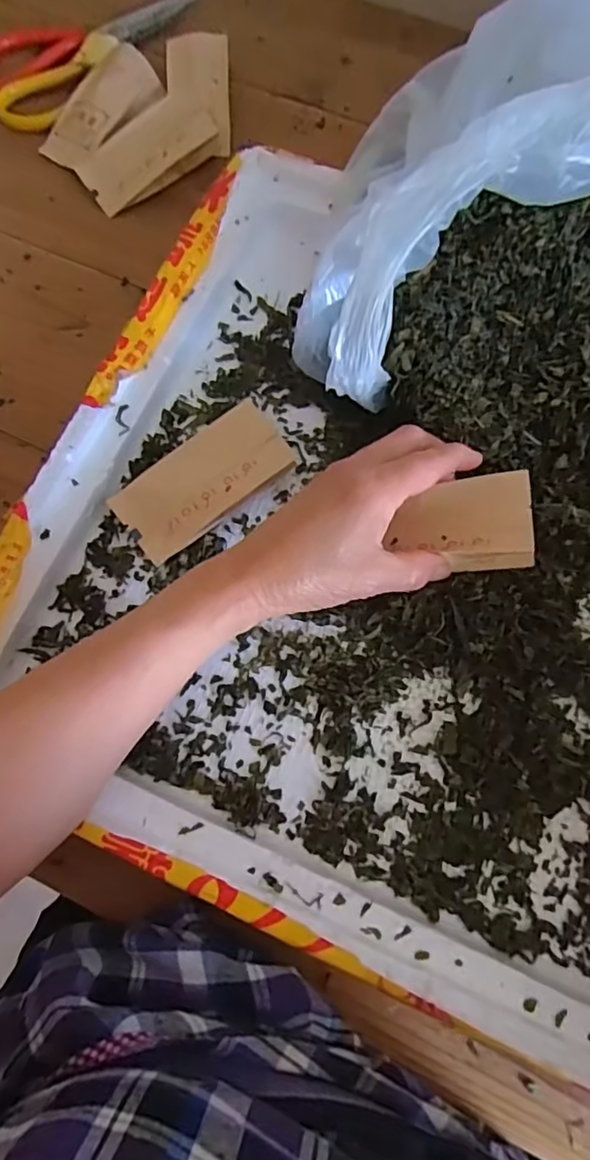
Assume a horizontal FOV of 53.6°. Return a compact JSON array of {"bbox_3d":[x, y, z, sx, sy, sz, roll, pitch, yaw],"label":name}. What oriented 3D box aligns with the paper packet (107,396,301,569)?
[{"bbox_3d":[-0.057,-0.061,0.362,0.108,0.010,0.050,-36,94,-1],"label":"paper packet"}]

